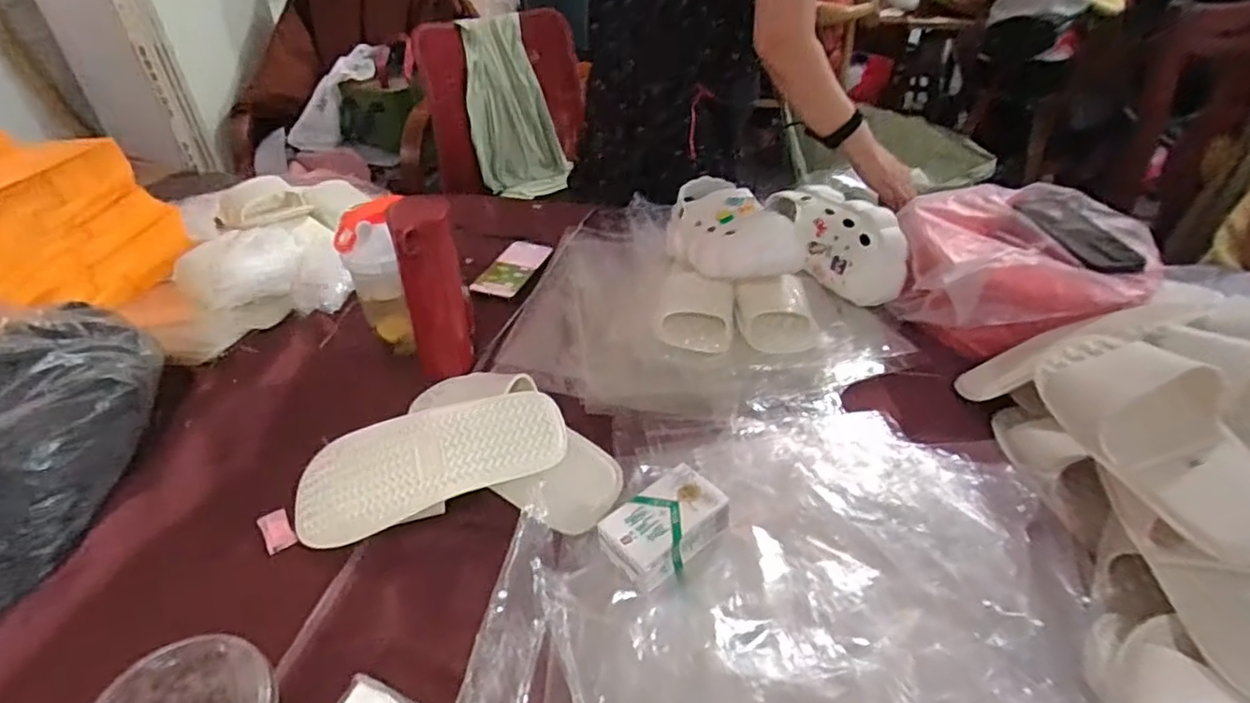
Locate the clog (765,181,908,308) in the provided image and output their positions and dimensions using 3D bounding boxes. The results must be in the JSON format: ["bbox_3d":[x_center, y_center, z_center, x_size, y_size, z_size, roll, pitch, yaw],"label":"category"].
[{"bbox_3d":[0.302,-0.166,0.918,0.088,0.110,0.247,-16,43,-17],"label":"clog"}]

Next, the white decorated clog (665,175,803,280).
[{"bbox_3d":[0.138,-0.162,0.860,0.121,0.099,0.239,-18,36,-18],"label":"white decorated clog"}]

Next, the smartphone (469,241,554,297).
[{"bbox_3d":[-0.169,-0.128,0.958,0.074,0.004,0.142,14,40,17],"label":"smartphone"}]

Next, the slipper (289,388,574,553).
[{"bbox_3d":[-0.192,0.108,0.626,0.266,0.058,0.108,-10,42,-11],"label":"slipper"}]

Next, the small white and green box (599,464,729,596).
[{"bbox_3d":[0.038,0.157,0.580,0.111,0.044,0.074,-31,49,-30],"label":"small white and green box"}]

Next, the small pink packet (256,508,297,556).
[{"bbox_3d":[-0.330,0.168,0.599,0.025,0.004,0.048,-24,45,-28],"label":"small pink packet"}]

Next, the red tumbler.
[{"bbox_3d":[-0.220,-0.072,0.731,0.070,0.205,0.071,-13,42,-14],"label":"red tumbler"}]

